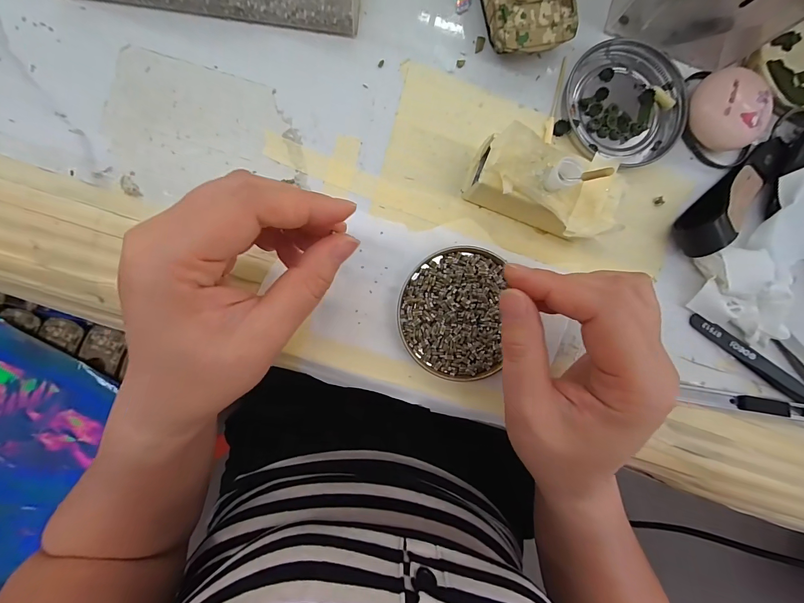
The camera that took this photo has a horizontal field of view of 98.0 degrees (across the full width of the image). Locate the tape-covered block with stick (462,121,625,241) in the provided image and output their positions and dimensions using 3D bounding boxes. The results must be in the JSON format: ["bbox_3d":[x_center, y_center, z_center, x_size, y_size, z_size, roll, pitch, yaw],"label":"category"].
[{"bbox_3d":[0.080,-0.065,0.202,0.081,0.044,0.048,21,89,-4],"label":"tape-covered block with stick"}]

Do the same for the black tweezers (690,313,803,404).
[{"bbox_3d":[0.243,0.045,0.230,0.122,0.013,0.012,35,88,-4],"label":"black tweezers"}]

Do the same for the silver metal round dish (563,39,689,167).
[{"bbox_3d":[0.144,-0.128,0.225,0.074,0.008,0.073,0,91,-4],"label":"silver metal round dish"}]

